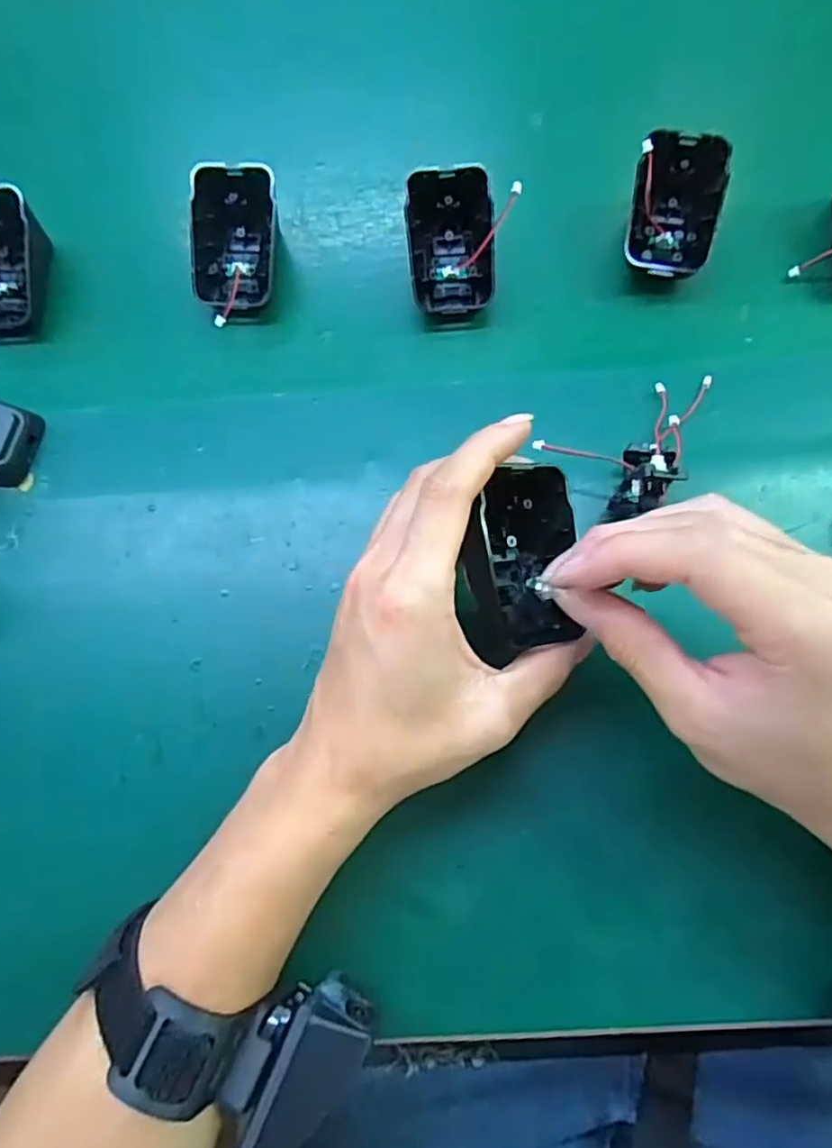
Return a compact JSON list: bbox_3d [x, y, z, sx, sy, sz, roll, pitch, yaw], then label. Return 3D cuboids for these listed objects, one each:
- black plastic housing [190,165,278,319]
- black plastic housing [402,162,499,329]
[{"bbox_3d":[-0.097,-0.178,0.351,0.043,0.041,0.068,3,74,3],"label":"black plastic housing"},{"bbox_3d":[0.019,-0.172,0.348,0.046,0.040,0.069,-5,74,0],"label":"black plastic housing"}]

